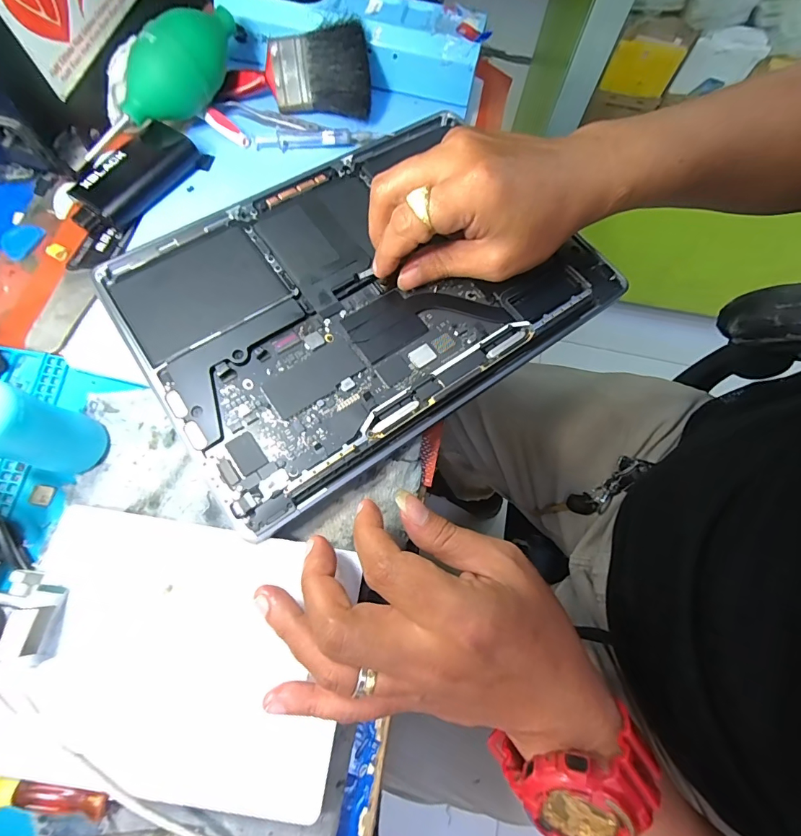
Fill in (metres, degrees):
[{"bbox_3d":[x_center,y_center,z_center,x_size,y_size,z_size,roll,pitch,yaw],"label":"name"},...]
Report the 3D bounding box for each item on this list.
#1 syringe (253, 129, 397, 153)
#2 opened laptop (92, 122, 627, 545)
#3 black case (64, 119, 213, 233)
[{"bbox_3d":[-0.061,-0.220,0.328,0.106,0.011,0.021,-3,71,-4],"label":"syringe"},{"bbox_3d":[-0.023,-0.091,0.282,0.284,0.008,0.210,-33,75,-13],"label":"opened laptop"},{"bbox_3d":[-0.190,-0.173,0.303,0.043,0.018,0.098,33,72,9],"label":"black case"}]

